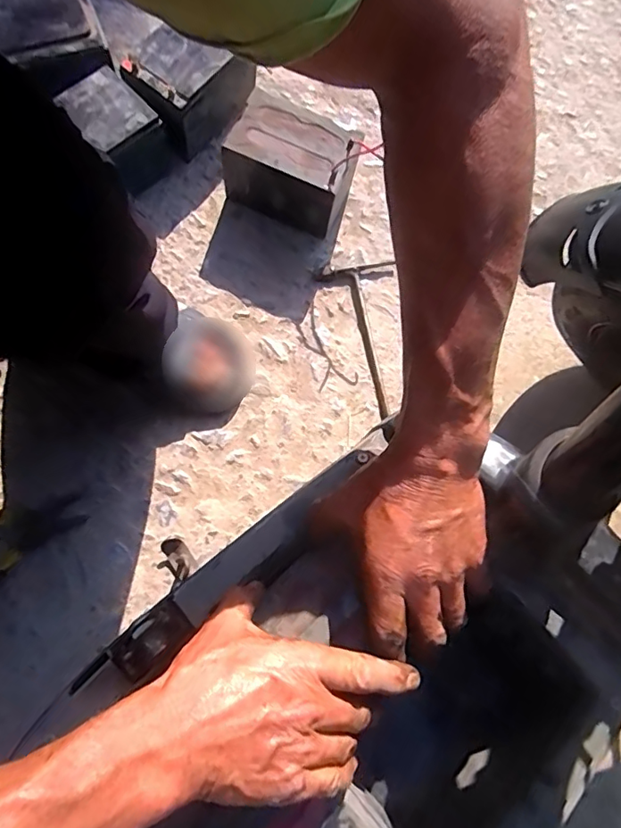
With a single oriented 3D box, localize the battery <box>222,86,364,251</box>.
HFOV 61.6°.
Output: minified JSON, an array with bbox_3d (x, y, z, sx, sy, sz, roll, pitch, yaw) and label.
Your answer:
[{"bbox_3d":[-0.022,-0.317,0.684,0.161,0.122,0.100,28,74,1],"label":"battery"}]

